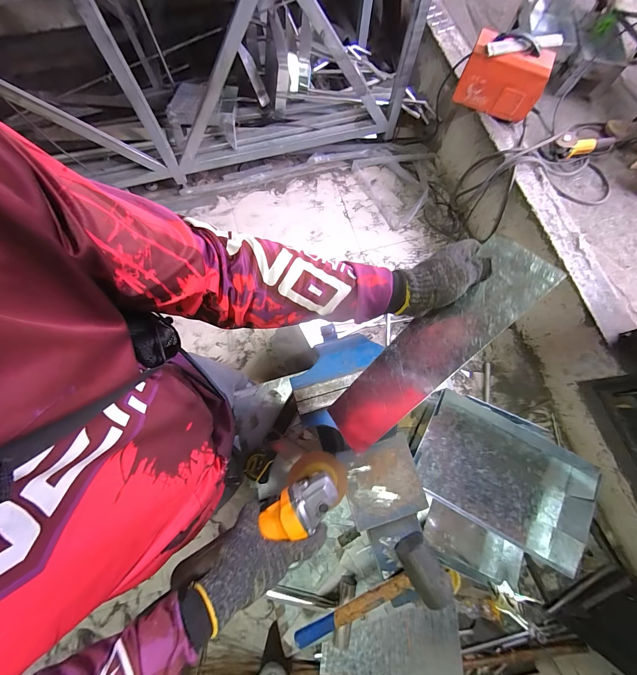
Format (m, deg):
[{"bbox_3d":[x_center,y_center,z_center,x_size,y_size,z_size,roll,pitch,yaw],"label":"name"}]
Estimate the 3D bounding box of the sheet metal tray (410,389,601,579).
[{"bbox_3d":[0.429,0.311,0.686,0.390,0.066,0.275,29,76,6],"label":"sheet metal tray"}]

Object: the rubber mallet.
[{"bbox_3d":[0.093,0.502,0.557,0.318,0.068,0.100,-37,78,8],"label":"rubber mallet"}]

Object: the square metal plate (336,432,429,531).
[{"bbox_3d":[0.129,0.289,0.587,0.147,0.009,0.144,-16,73,-4],"label":"square metal plate"}]

